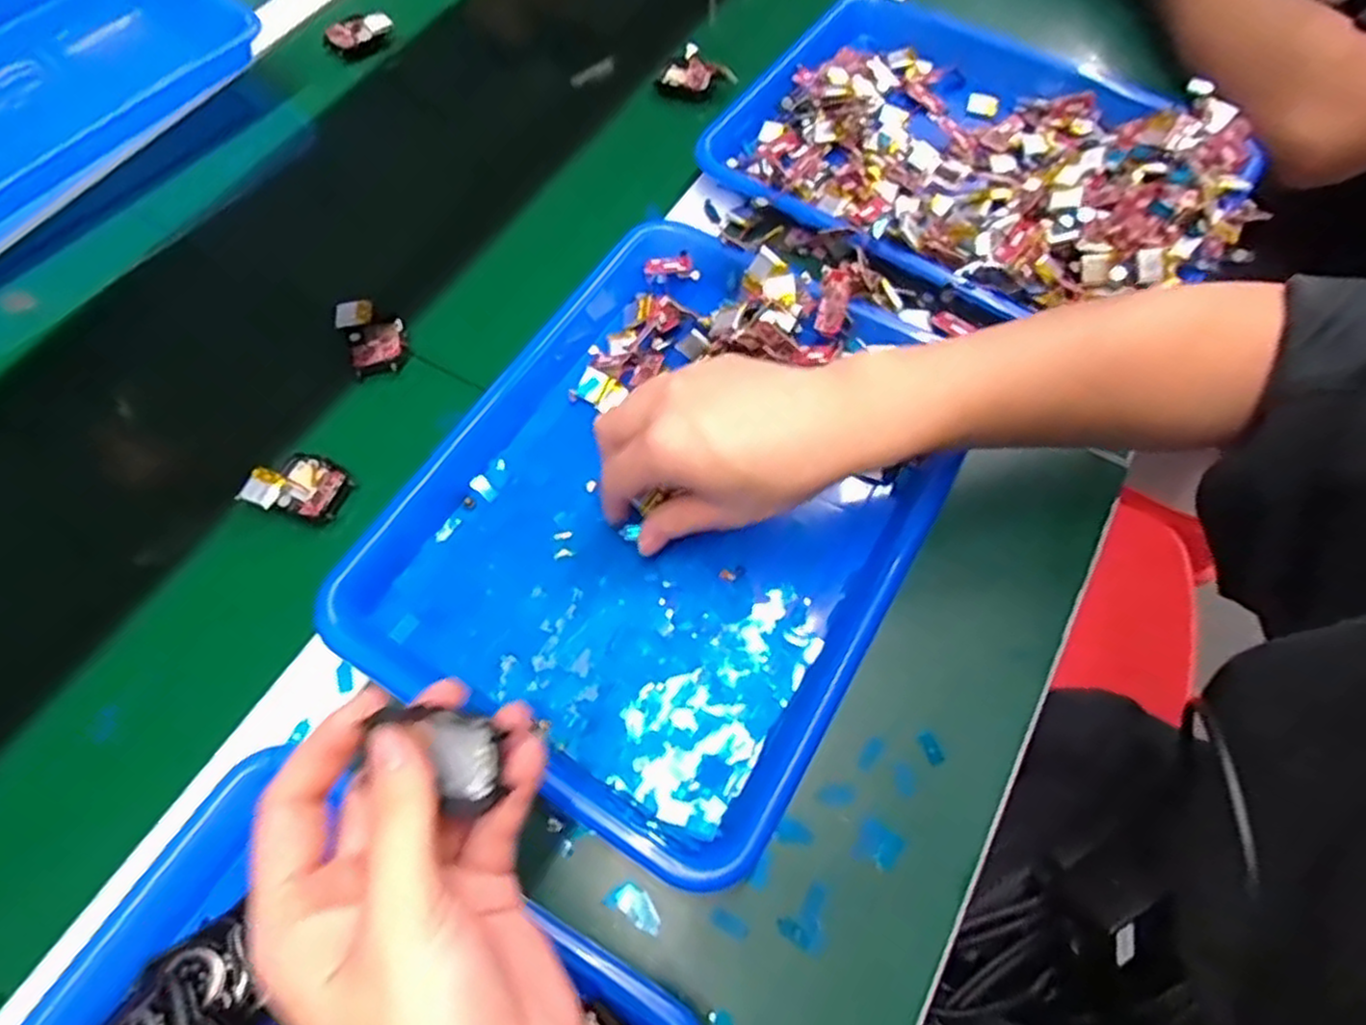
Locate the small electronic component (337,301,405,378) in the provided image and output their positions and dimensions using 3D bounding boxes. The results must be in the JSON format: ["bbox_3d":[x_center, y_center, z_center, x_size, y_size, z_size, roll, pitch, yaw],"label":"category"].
[{"bbox_3d":[-0.202,-0.117,0.478,0.038,0.013,0.057,-25,67,-12],"label":"small electronic component"}]

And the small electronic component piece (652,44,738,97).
[{"bbox_3d":[0.012,-0.358,0.597,0.063,0.023,0.036,14,65,6],"label":"small electronic component piece"}]

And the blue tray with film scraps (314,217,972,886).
[{"bbox_3d":[-0.007,-0.013,0.404,0.260,0.038,0.324,28,68,12],"label":"blue tray with film scraps"}]

